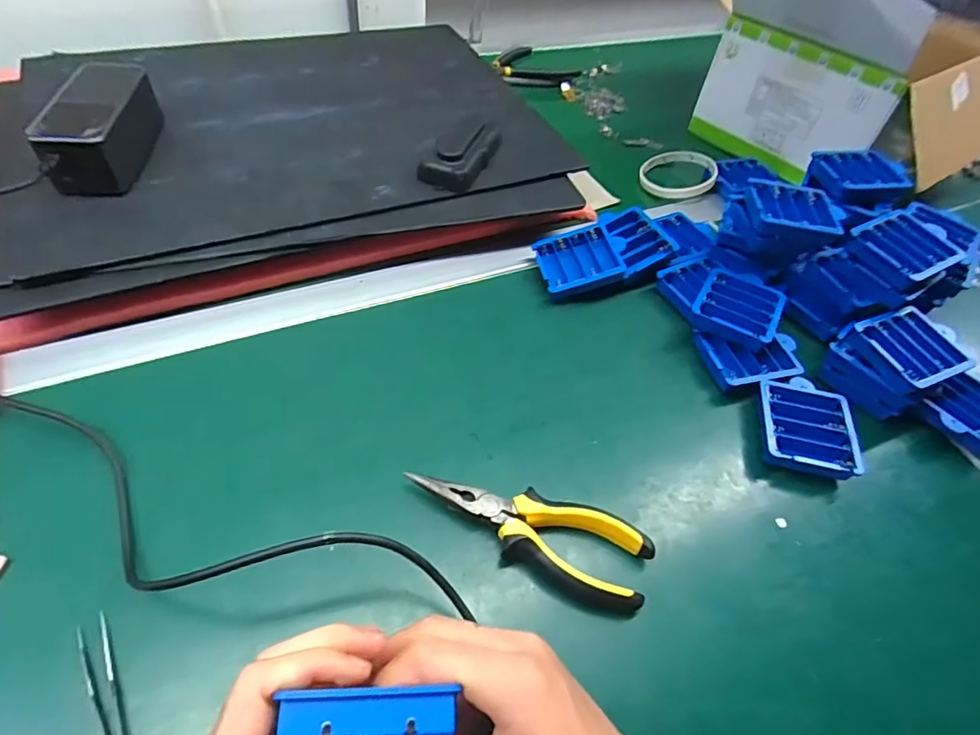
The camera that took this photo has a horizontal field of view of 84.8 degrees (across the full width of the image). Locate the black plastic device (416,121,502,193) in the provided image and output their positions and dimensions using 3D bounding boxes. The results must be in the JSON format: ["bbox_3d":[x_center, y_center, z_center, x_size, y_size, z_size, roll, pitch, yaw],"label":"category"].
[{"bbox_3d":[-0.026,-0.202,0.507,0.049,0.027,0.090,22,51,12],"label":"black plastic device"}]

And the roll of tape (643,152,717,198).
[{"bbox_3d":[0.222,-0.221,0.614,0.086,0.017,0.085,-5,51,6],"label":"roll of tape"}]

